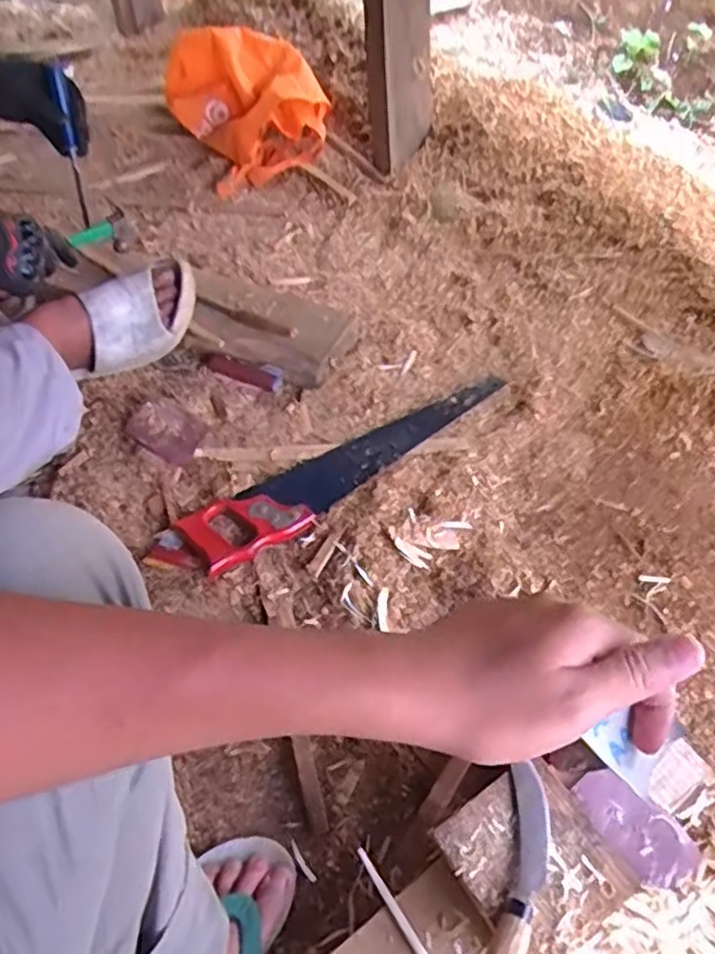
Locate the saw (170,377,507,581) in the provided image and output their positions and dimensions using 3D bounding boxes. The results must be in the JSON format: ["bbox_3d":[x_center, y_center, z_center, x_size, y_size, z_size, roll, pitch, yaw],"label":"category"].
[{"bbox_3d":[0.001,-0.016,0.882,0.441,0.027,0.091,-29,59,-13],"label":"saw"}]

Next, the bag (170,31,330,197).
[{"bbox_3d":[-0.203,-0.692,1.316,0.250,0.171,0.256,-27,56,-14],"label":"bag"}]

